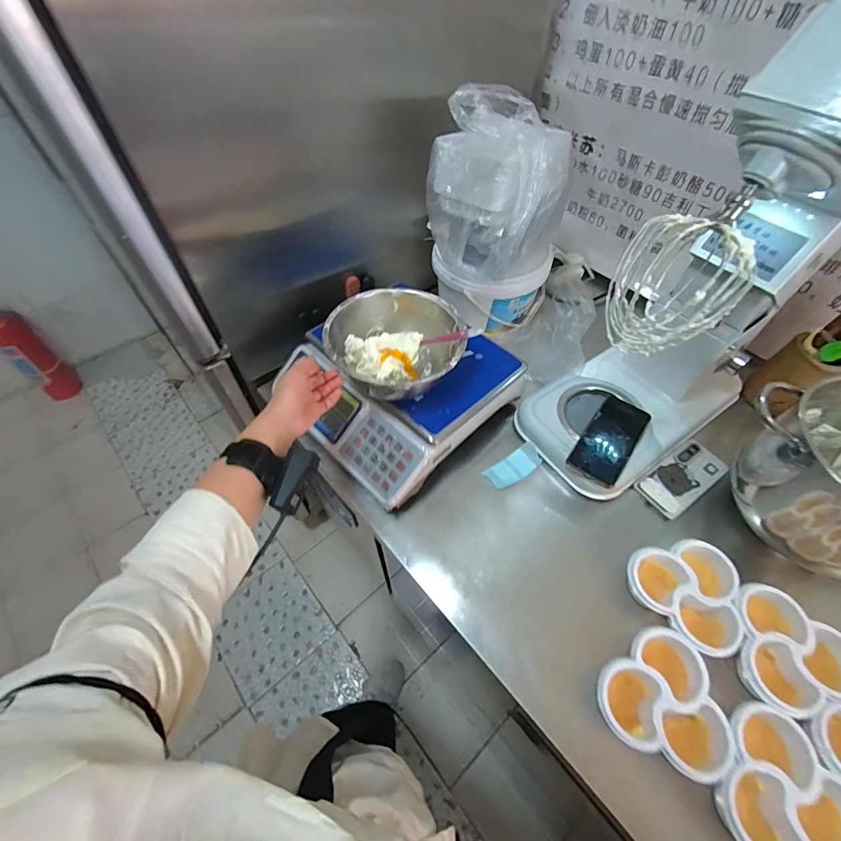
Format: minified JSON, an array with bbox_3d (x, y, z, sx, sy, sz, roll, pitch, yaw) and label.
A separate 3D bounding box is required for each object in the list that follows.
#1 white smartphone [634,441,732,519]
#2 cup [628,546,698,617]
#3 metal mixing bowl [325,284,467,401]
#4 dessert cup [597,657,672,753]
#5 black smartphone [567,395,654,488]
[{"bbox_3d":[0.437,0.094,0.675,0.159,0.013,0.075,-29,61,-20],"label":"white smartphone"},{"bbox_3d":[0.326,0.219,0.562,0.071,0.054,0.073,1,55,-1],"label":"cup"},{"bbox_3d":[-0.039,-0.111,0.631,0.197,0.083,0.199,1,55,-1],"label":"metal mixing bowl"},{"bbox_3d":[0.247,0.341,0.495,0.071,0.059,0.083,23,58,14],"label":"dessert cup"},{"bbox_3d":[0.310,0.031,0.664,0.079,0.016,0.169,34,63,18],"label":"black smartphone"}]

